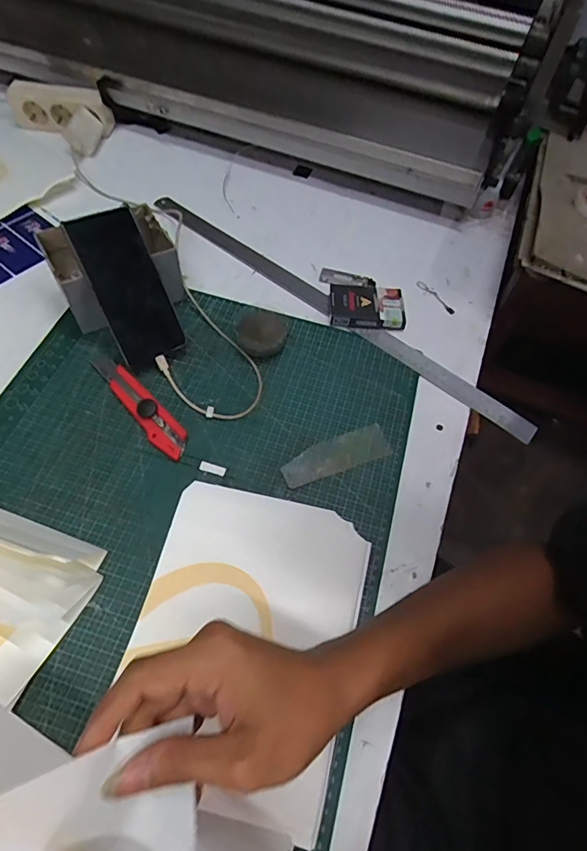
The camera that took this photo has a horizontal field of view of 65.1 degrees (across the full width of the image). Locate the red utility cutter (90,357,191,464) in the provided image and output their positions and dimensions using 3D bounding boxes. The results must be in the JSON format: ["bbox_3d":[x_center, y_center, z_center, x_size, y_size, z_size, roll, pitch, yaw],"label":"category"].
[{"bbox_3d":[-0.170,-0.027,0.507,0.034,0.014,0.166,-37,68,-22],"label":"red utility cutter"}]

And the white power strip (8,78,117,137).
[{"bbox_3d":[-0.406,-0.546,0.792,0.182,0.064,0.051,14,59,5],"label":"white power strip"}]

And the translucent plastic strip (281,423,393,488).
[{"bbox_3d":[0.046,0.031,0.496,0.120,0.004,0.040,-18,62,-14],"label":"translucent plastic strip"}]

